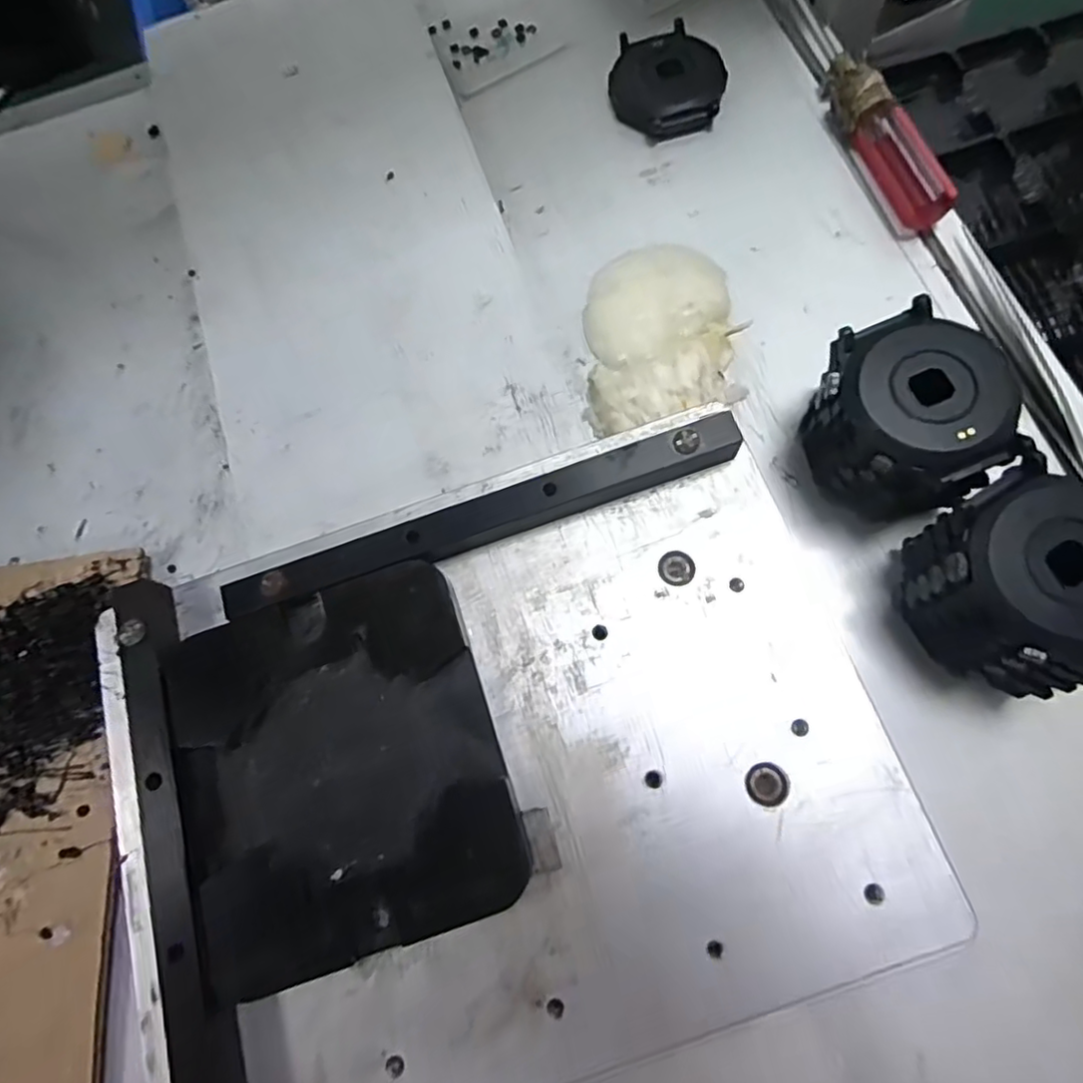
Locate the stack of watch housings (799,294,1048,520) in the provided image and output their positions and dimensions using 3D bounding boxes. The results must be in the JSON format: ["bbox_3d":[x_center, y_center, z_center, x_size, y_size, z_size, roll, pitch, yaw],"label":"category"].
[{"bbox_3d":[0.110,-0.036,0.208,0.050,0.055,0.056,-23,73,-2],"label":"stack of watch housings"}]

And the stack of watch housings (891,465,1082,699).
[{"bbox_3d":[0.134,0.015,0.185,0.056,0.041,0.056,-32,74,-5],"label":"stack of watch housings"}]

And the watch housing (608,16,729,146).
[{"bbox_3d":[0.054,-0.198,0.281,0.046,0.013,0.054,-8,73,2],"label":"watch housing"}]

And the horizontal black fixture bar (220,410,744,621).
[{"bbox_3d":[-0.014,-0.008,0.184,0.150,0.008,0.014,-20,73,-1],"label":"horizontal black fixture bar"}]

